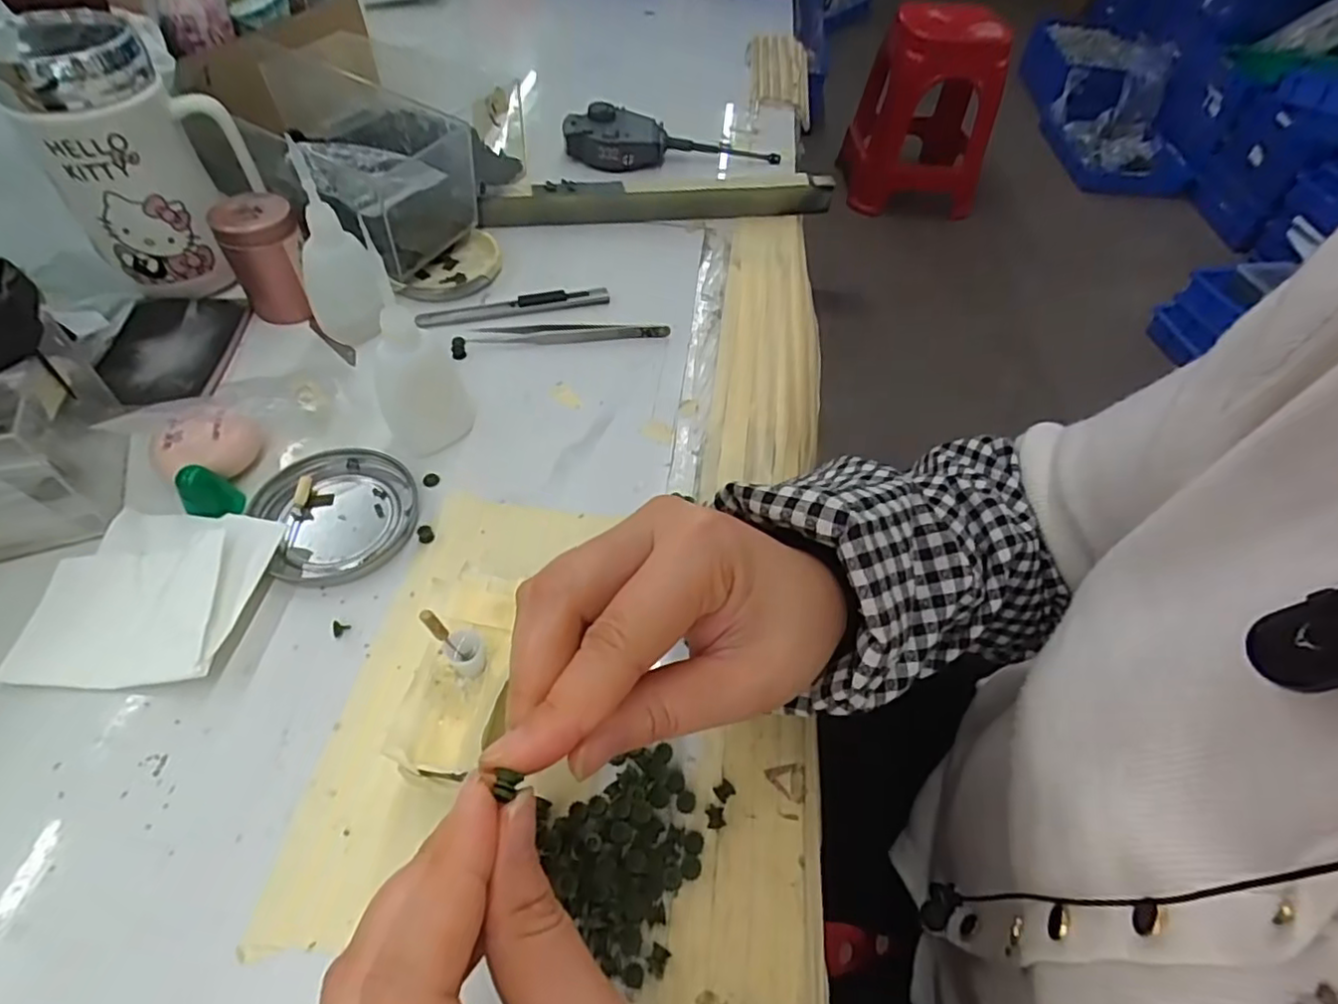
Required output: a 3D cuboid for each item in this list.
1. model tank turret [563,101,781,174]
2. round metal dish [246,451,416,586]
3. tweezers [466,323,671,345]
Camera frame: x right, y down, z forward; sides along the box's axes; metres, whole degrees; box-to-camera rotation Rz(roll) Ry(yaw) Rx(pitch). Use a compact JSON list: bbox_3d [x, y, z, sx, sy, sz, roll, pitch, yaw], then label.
[{"bbox_3d":[0.005,-0.315,0.560,0.188,0.030,0.048,2,53,-4],"label":"model tank turret"},{"bbox_3d":[-0.167,0.003,0.326,0.073,0.007,0.076,2,53,-3],"label":"round metal dish"},{"bbox_3d":[-0.063,-0.110,0.411,0.124,0.011,0.013,-2,54,-7],"label":"tweezers"}]

